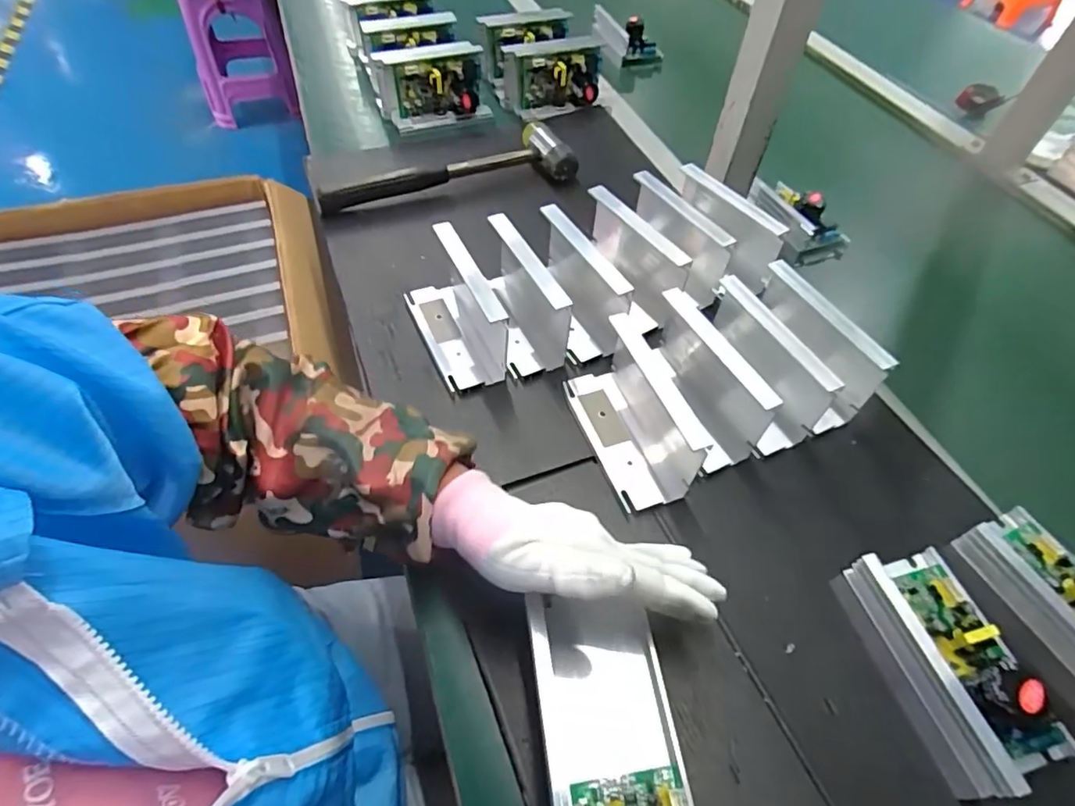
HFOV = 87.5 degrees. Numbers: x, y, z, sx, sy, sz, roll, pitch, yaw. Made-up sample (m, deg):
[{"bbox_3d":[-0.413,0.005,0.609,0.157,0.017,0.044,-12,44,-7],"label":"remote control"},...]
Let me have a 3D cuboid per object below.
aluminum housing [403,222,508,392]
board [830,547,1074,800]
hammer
[{"bbox_3d":[-0.066,-0.085,0.493,0.075,0.066,0.131,-19,57,-17],"label":"aluminum housing"},{"bbox_3d":[0.257,0.153,0.342,0.085,0.056,0.132,-9,54,-10],"label":"board"},{"bbox_3d":[-0.105,-0.275,0.652,0.292,0.036,0.086,-13,55,-13],"label":"hammer"}]

